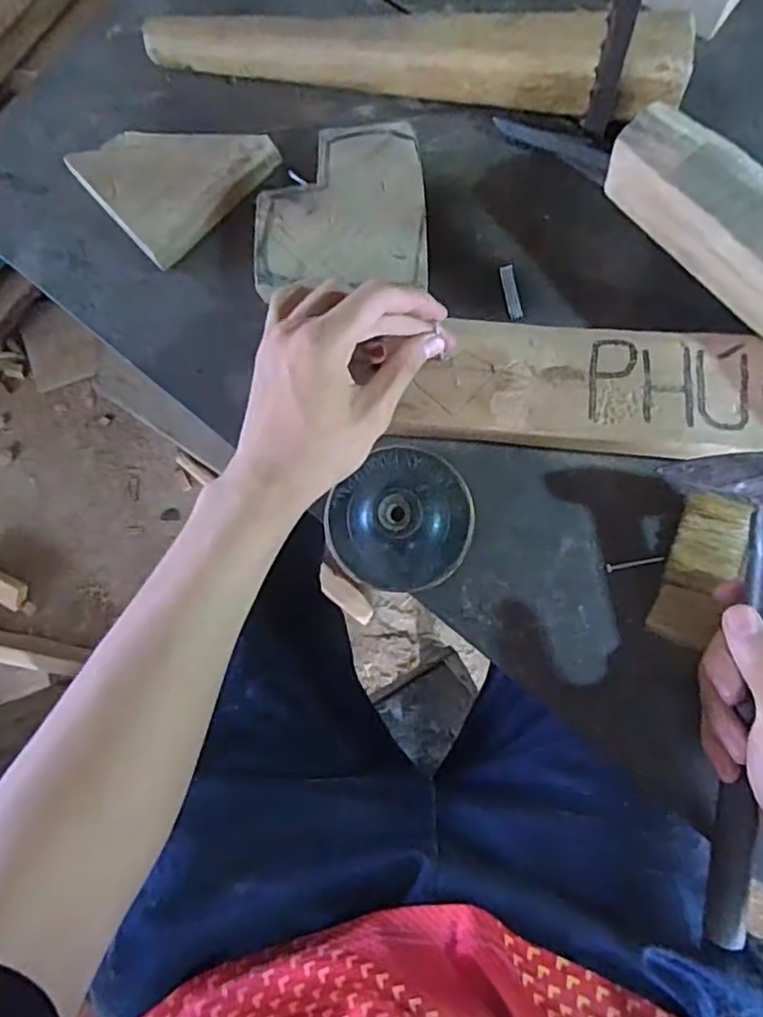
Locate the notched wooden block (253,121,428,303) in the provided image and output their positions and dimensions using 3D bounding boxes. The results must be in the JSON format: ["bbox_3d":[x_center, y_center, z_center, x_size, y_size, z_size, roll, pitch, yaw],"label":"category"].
[{"bbox_3d":[-0.027,-0.194,0.418,0.109,0.022,0.112,-2,82,4],"label":"notched wooden block"}]

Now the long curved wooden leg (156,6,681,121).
[{"bbox_3d":[0.014,-0.298,0.417,0.357,0.050,0.049,8,83,5],"label":"long curved wooden leg"}]

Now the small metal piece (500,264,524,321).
[{"bbox_3d":[0.085,-0.141,0.410,0.009,0.004,0.036,-11,82,2],"label":"small metal piece"}]

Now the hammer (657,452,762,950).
[{"bbox_3d":[0.198,0.106,0.339,0.082,0.035,0.269,2,97,4],"label":"hammer"}]

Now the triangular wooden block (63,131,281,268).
[{"bbox_3d":[-0.139,-0.232,0.429,0.108,0.023,0.094,-43,82,-2],"label":"triangular wooden block"}]

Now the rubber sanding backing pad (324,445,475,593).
[{"bbox_3d":[0.013,0.007,0.387,0.088,0.029,0.082,-43,82,-2],"label":"rubber sanding backing pad"}]

